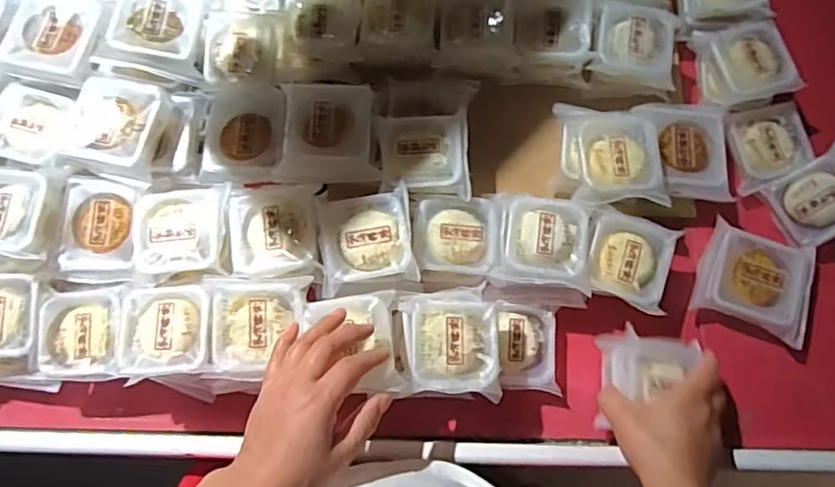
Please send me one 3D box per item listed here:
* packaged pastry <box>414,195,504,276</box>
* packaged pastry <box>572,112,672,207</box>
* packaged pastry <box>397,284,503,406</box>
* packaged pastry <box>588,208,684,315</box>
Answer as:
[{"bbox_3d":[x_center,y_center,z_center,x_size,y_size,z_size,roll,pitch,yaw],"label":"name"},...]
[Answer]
[{"bbox_3d":[0.040,-0.008,0.573,0.091,0.028,0.083,2,77,1],"label":"packaged pastry"},{"bbox_3d":[0.211,-0.089,0.592,0.088,0.031,0.096,1,77,0],"label":"packaged pastry"},{"bbox_3d":[0.028,0.091,0.532,0.091,0.040,0.102,-3,77,-1],"label":"packaged pastry"},{"bbox_3d":[0.212,0.020,0.581,0.082,0.032,0.085,17,78,4],"label":"packaged pastry"}]

